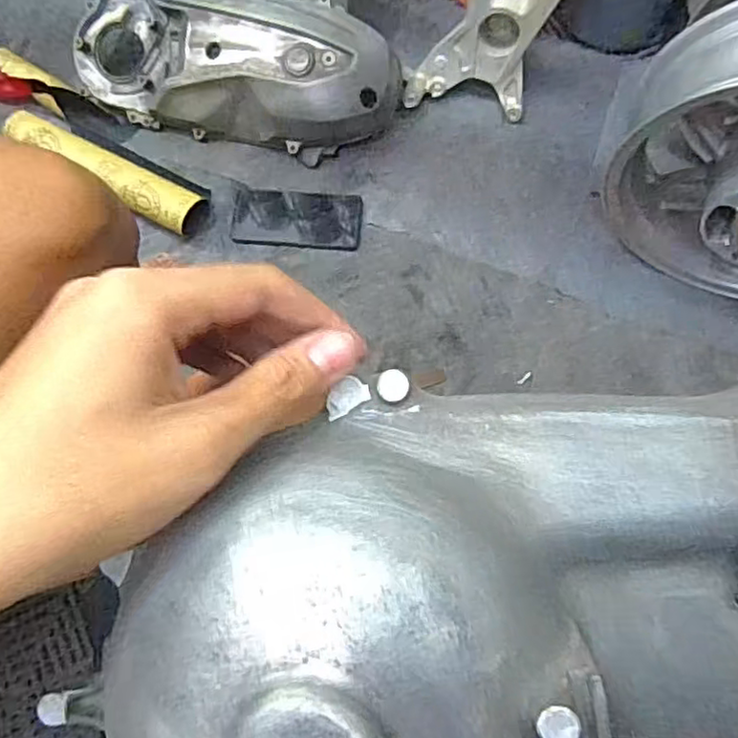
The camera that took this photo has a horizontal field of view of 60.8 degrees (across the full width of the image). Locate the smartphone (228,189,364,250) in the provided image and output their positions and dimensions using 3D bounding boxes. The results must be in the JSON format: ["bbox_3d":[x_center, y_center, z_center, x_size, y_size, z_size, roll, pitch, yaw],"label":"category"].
[{"bbox_3d":[-0.094,-0.197,0.831,0.167,0.008,0.079,4,74,0],"label":"smartphone"}]

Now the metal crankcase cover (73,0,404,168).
[{"bbox_3d":[-0.175,-0.388,0.814,0.424,0.127,0.151,14,74,3],"label":"metal crankcase cover"}]

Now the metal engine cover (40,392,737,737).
[{"bbox_3d":[0.111,0.071,0.201,0.408,0.065,0.163,-10,75,-5],"label":"metal engine cover"}]

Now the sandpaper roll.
[{"bbox_3d":[-0.345,-0.254,0.815,0.284,0.052,0.061,26,75,6],"label":"sandpaper roll"}]

